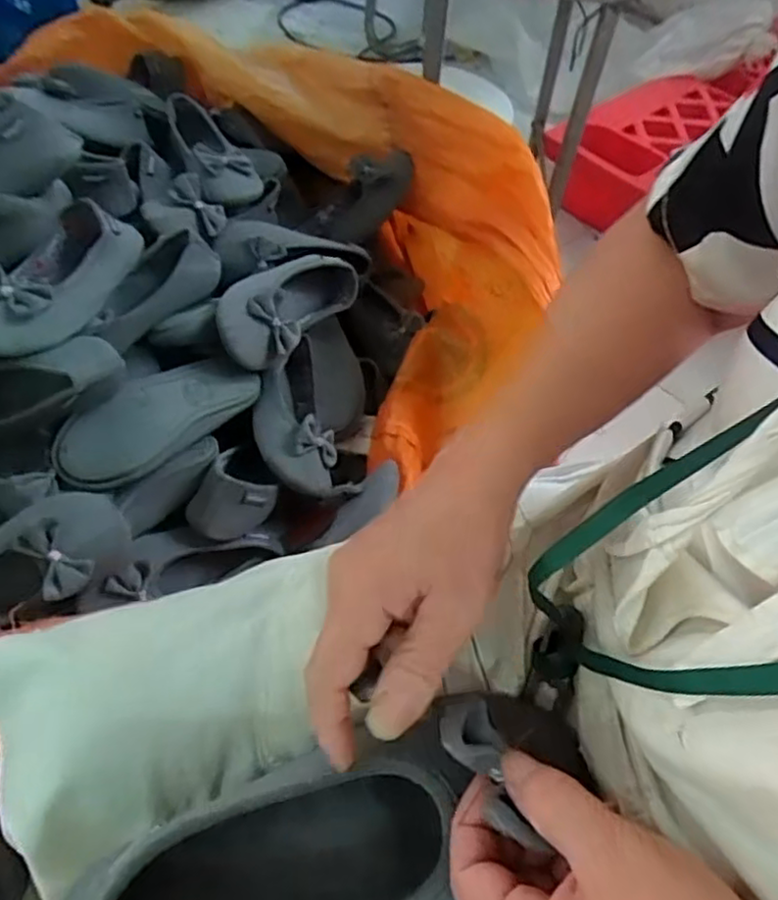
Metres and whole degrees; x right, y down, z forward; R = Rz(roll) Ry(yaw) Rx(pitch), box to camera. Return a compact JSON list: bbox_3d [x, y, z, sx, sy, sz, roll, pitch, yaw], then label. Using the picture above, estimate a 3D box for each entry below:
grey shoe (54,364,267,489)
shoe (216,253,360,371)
[{"bbox_3d":[-0.265,-0.035,0.761,0.227,0.055,0.091,-41,99,-30],"label":"grey shoe"},{"bbox_3d":[-0.129,-0.183,0.842,0.094,0.082,0.210,26,42,14],"label":"shoe"}]

